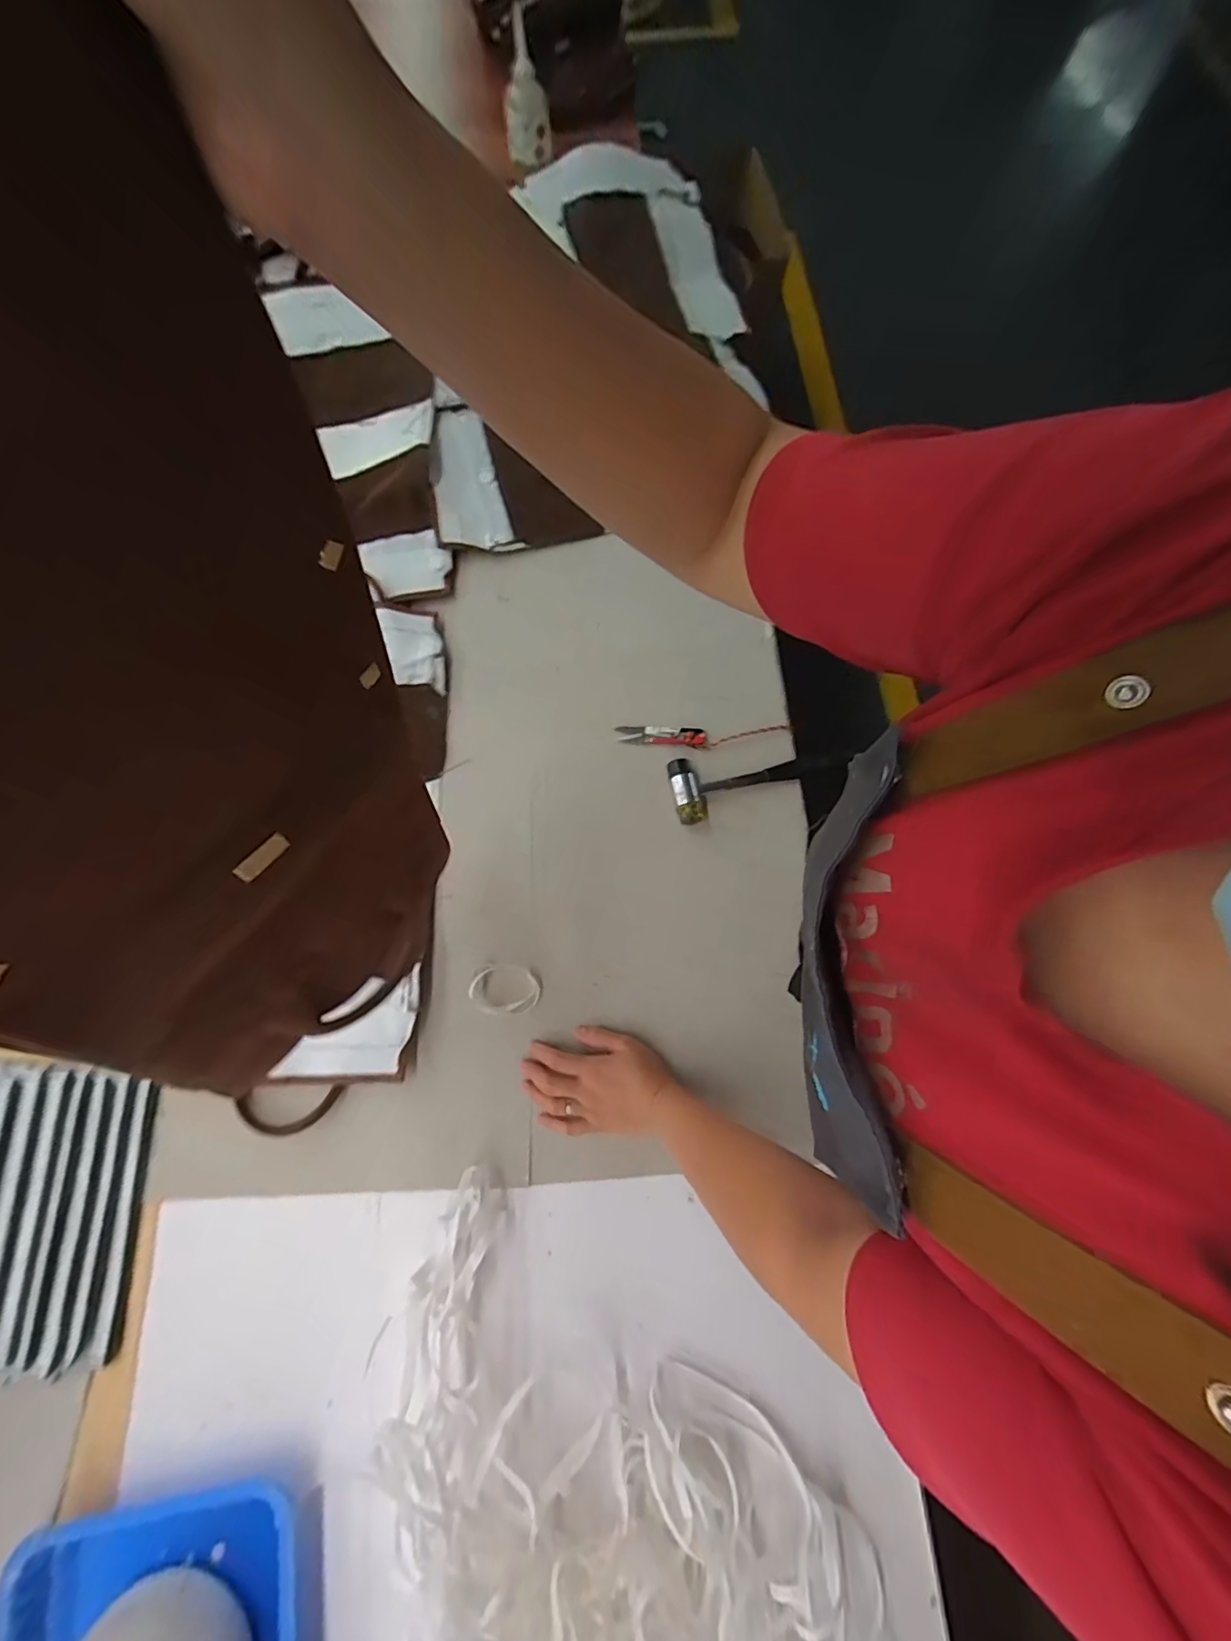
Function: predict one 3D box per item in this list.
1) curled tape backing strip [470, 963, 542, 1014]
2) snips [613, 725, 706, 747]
[{"bbox_3d":[-0.113,0.171,0.566,0.071,0.010,0.049,0,75,0],"label":"curled tape backing strip"},{"bbox_3d":[0.052,-0.098,0.637,0.099,0.012,0.024,5,75,2],"label":"snips"}]

